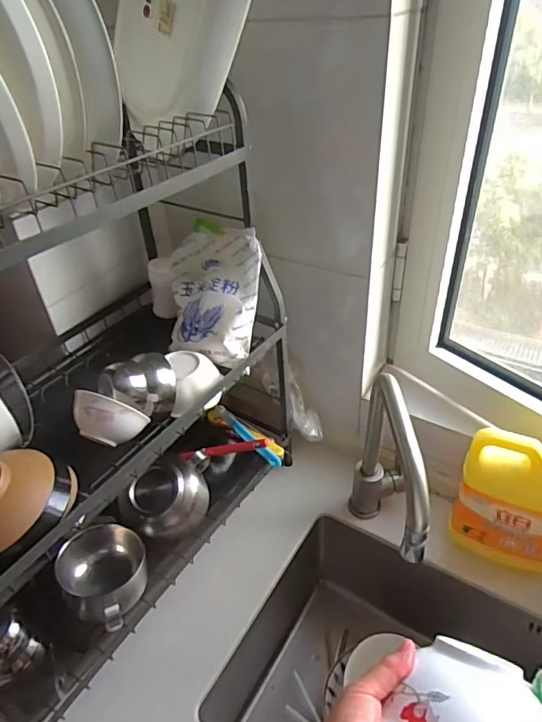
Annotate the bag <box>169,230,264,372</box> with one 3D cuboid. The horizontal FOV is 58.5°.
[{"bbox_3d":[-0.081,-0.089,0.659,0.133,0.037,0.172,10,84,25],"label":"bag"}]

